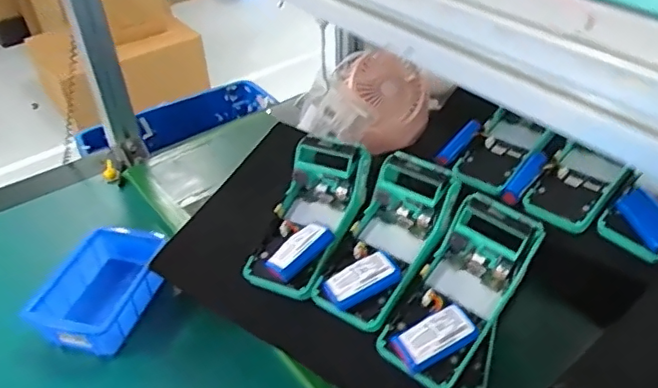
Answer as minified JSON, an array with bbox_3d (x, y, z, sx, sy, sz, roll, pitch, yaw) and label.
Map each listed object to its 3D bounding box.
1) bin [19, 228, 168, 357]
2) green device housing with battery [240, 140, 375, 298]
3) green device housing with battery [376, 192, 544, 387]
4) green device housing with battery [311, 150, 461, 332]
[{"bbox_3d":[-0.246,0.104,0.626,0.098,0.057,0.148,7,40,11],"label":"bin"},{"bbox_3d":[-0.020,0.025,0.582,0.079,0.058,0.166,14,62,19],"label":"green device housing with battery"},{"bbox_3d":[0.116,0.089,0.506,0.079,0.060,0.170,26,69,31],"label":"green device housing with battery"},{"bbox_3d":[0.057,0.048,0.549,0.083,0.057,0.172,22,68,27],"label":"green device housing with battery"}]

